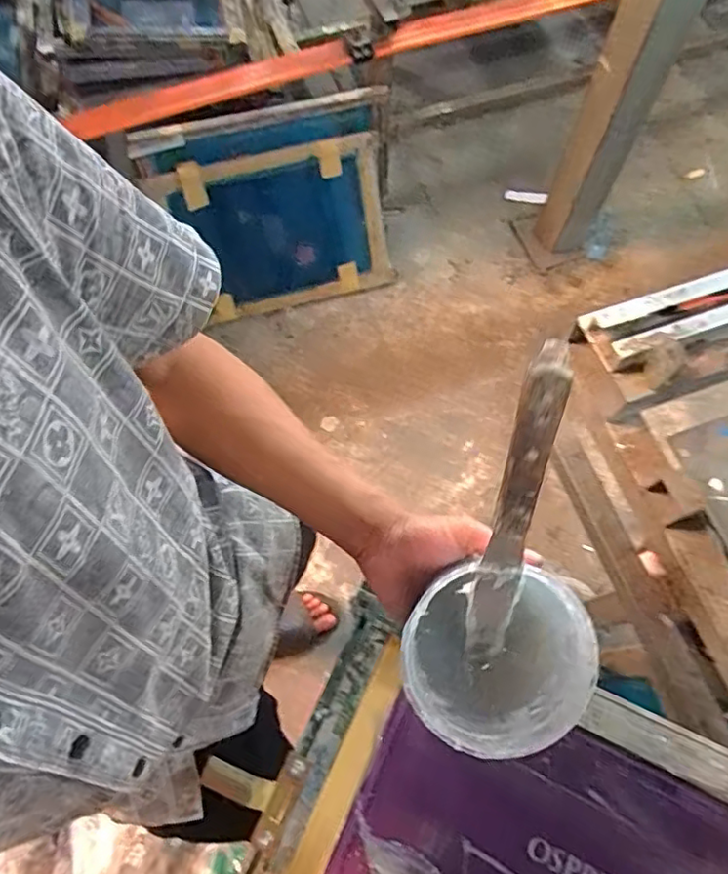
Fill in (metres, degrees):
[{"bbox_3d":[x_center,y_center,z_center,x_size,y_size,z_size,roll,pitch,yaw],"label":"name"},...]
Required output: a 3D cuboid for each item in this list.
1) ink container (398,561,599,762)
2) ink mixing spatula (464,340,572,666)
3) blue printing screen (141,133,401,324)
[{"bbox_3d":[0.093,0.152,0.452,0.130,0.096,0.129,6,91,3],"label":"ink container"},{"bbox_3d":[0.092,0.061,0.385,0.027,0.260,0.011,5,36,2],"label":"ink mixing spatula"},{"bbox_3d":[-0.193,-0.491,1.471,0.494,0.374,0.058,-11,40,3],"label":"blue printing screen"}]

